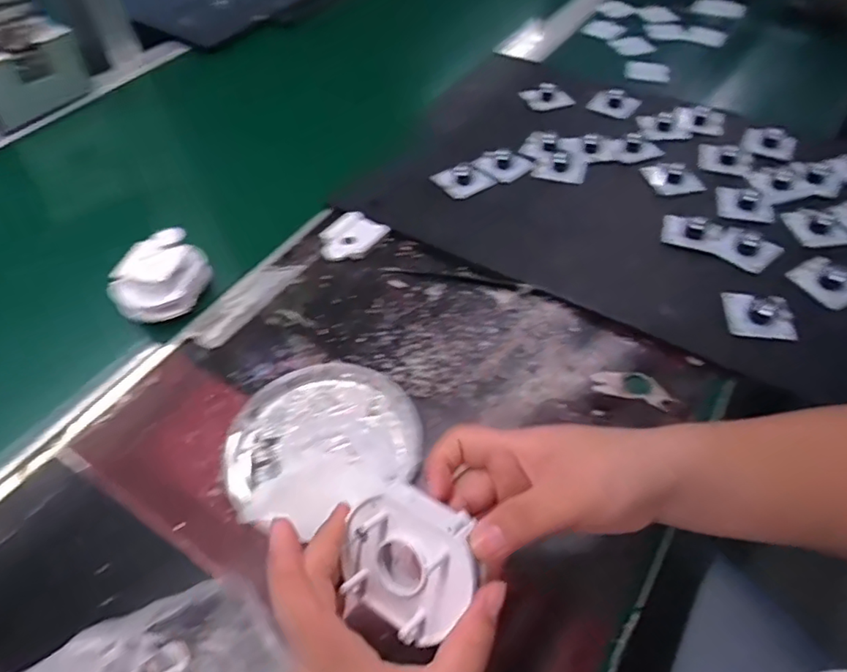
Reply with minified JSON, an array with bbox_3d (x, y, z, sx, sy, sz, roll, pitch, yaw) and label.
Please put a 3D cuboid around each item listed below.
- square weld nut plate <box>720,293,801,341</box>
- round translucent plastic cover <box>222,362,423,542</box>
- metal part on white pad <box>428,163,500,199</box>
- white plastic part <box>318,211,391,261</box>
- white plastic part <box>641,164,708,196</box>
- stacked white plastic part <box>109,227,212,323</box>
[{"bbox_3d":[0.264,-0.017,0.443,0.050,0.007,0.037,4,67,11],"label":"square weld nut plate"},{"bbox_3d":[-0.072,0.069,0.392,0.130,0.023,0.116,-27,56,-18],"label":"round translucent plastic cover"},{"bbox_3d":[0.042,-0.160,0.565,0.052,0.017,0.041,-28,56,-19],"label":"metal part on white pad"},{"bbox_3d":[-0.069,-0.092,0.526,0.049,0.011,0.058,35,60,25],"label":"white plastic part"},{"bbox_3d":[0.243,-0.153,0.549,0.060,0.018,0.029,17,54,14],"label":"white plastic part"},{"bbox_3d":[-0.217,-0.048,0.477,0.056,0.043,0.079,17,54,14],"label":"stacked white plastic part"}]

